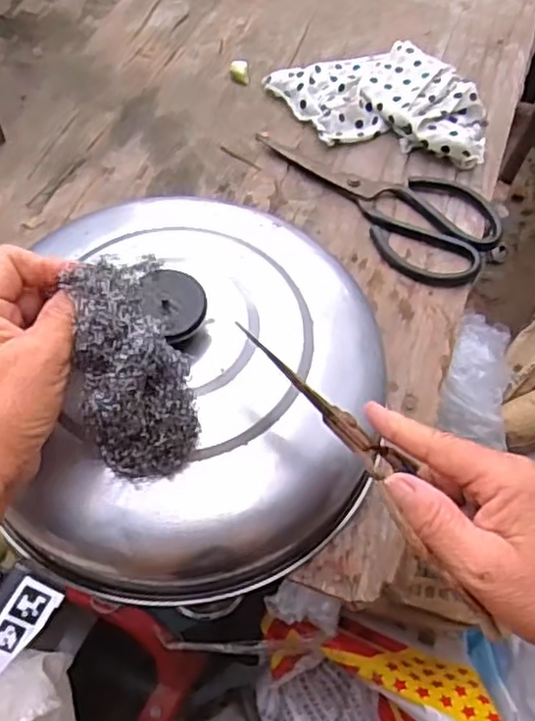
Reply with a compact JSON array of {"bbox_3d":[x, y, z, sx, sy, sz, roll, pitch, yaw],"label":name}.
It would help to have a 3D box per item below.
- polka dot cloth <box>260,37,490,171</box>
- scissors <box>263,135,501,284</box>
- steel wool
[{"bbox_3d":[0.106,-0.254,0.653,0.205,0.038,0.128,14,53,6],"label":"polka dot cloth"},{"bbox_3d":[0.105,-0.152,0.612,0.106,0.022,0.232,-30,61,-24],"label":"scissors"},{"bbox_3d":[-0.069,0.007,0.353,0.054,0.041,0.118,-15,99,-15],"label":"steel wool"}]

